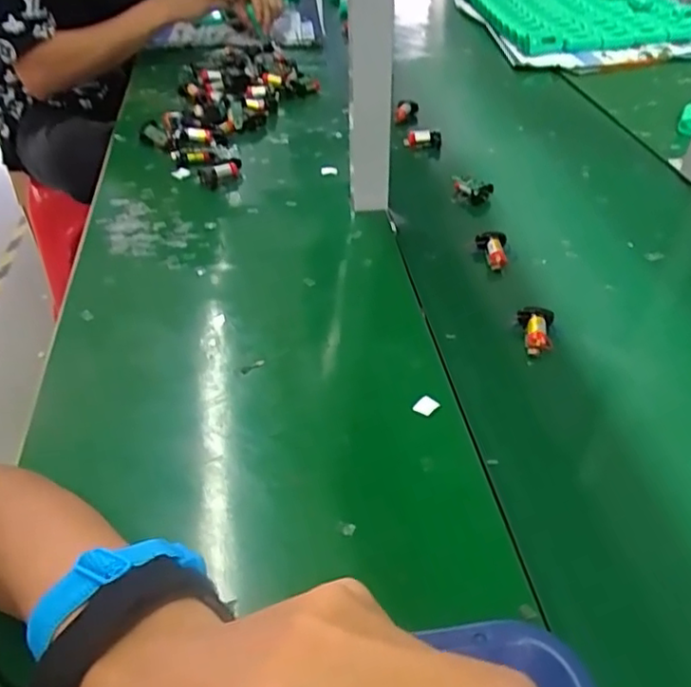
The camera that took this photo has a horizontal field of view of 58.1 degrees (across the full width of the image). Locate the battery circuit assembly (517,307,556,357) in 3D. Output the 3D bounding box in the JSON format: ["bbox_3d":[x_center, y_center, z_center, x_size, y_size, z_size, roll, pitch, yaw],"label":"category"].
[{"bbox_3d":[0.177,-0.011,0.582,0.033,0.026,0.049,10,43,12],"label":"battery circuit assembly"}]

